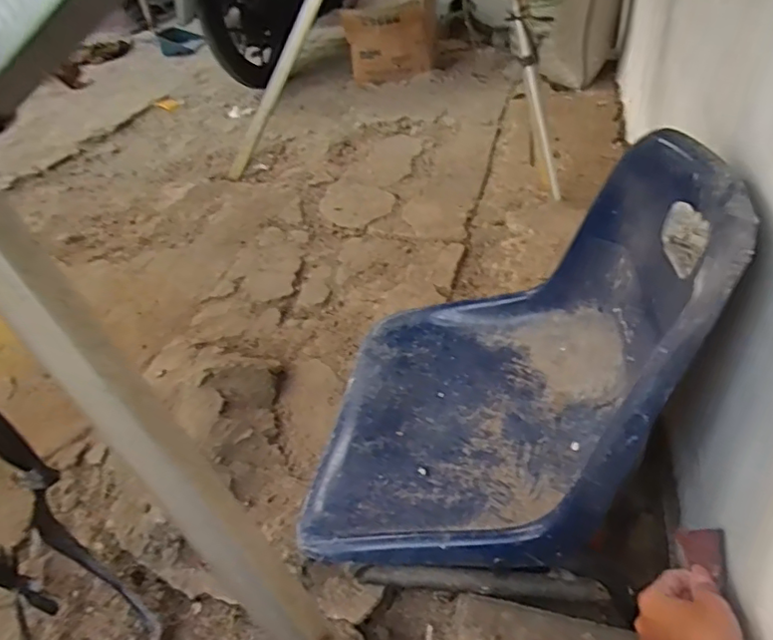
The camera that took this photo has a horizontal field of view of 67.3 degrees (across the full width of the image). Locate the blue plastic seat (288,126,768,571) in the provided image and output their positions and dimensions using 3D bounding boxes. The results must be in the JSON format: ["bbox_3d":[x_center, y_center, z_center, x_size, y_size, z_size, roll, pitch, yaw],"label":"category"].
[{"bbox_3d":[0.122,0.016,0.691,0.421,0.372,0.428,4,39,12],"label":"blue plastic seat"}]

